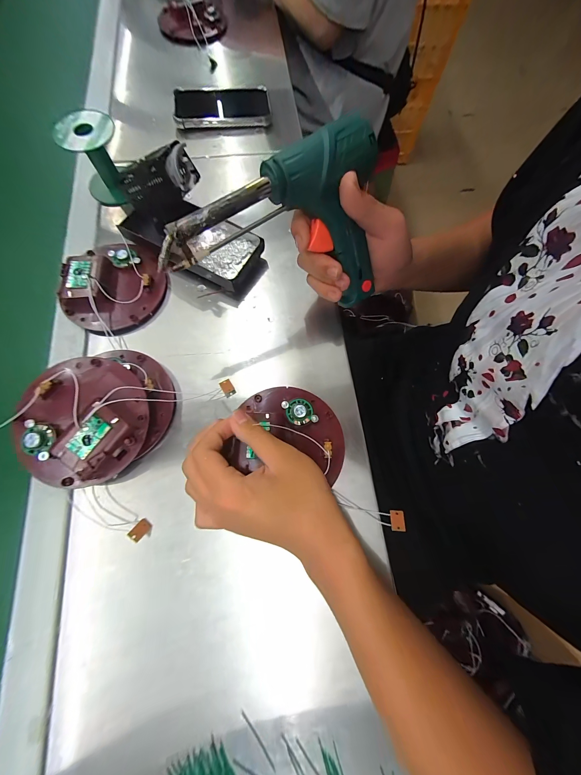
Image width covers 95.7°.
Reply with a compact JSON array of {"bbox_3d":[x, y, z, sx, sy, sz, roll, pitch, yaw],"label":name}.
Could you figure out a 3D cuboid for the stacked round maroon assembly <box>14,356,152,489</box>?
[{"bbox_3d":[-0.194,0.028,0.254,0.125,0.041,0.122,-13,74,-6],"label":"stacked round maroon assembly"}]

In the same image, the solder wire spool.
[{"bbox_3d":[-0.248,-0.296,0.348,0.066,0.081,0.066,1,73,-2],"label":"solder wire spool"}]

